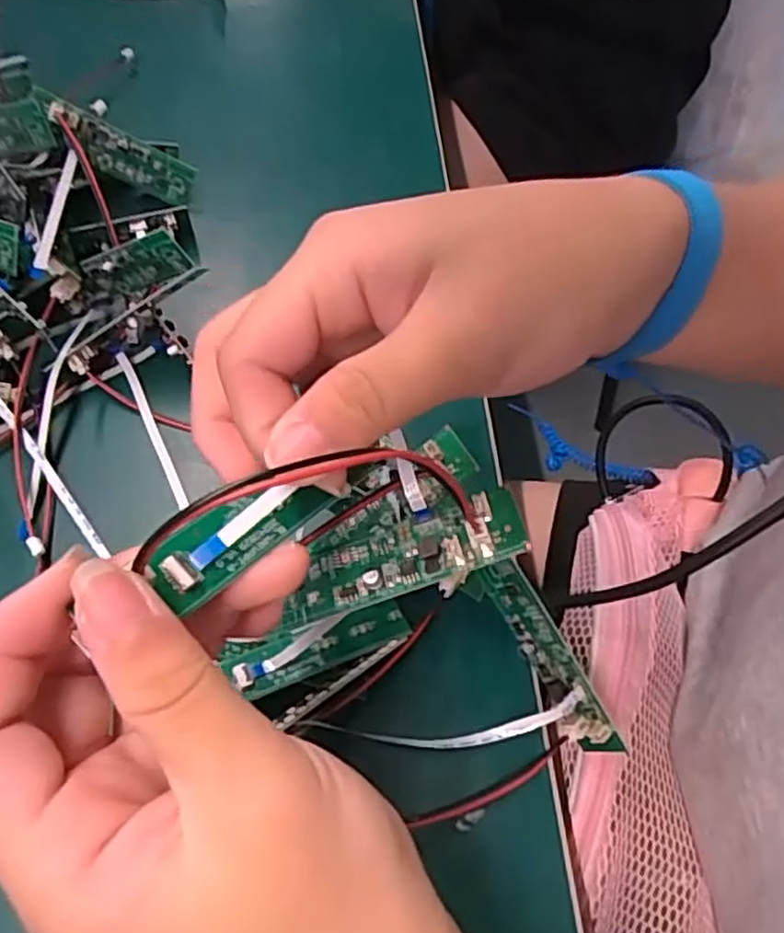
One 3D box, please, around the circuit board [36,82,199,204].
[{"bbox_3d":[-0.140,-0.165,0.376,0.081,0.020,0.013,24,51,-33],"label":"circuit board"}]

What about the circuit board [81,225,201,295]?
[{"bbox_3d":[-0.110,-0.089,0.321,0.052,0.023,0.004,-9,54,26],"label":"circuit board"}]

